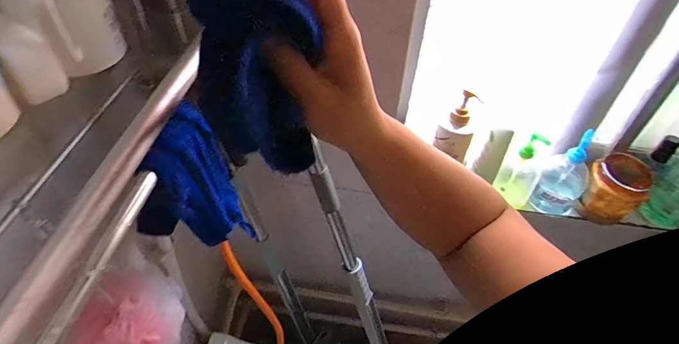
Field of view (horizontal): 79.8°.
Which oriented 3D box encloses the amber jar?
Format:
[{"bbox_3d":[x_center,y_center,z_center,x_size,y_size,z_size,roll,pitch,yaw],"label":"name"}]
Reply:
[{"bbox_3d":[0.515,0.031,0.765,0.109,0.109,0.095,-33,58,-29],"label":"amber jar"}]

